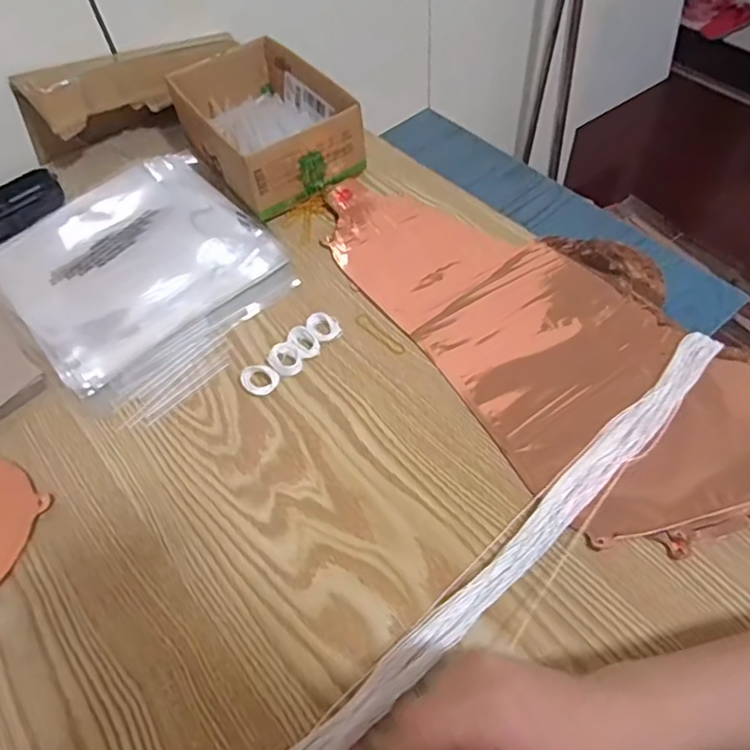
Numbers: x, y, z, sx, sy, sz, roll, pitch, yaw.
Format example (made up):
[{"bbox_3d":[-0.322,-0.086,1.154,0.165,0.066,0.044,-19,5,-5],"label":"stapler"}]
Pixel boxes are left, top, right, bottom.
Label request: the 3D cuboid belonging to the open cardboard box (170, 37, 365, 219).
[{"bbox_3d":[-0.110,-0.249,0.583,0.124,0.070,0.195,-30,58,-15],"label":"open cardboard box"}]

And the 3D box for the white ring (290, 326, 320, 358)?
[{"bbox_3d":[-0.056,-0.025,0.466,0.021,0.014,0.025,-18,56,-7],"label":"white ring"}]

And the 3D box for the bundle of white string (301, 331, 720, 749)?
[{"bbox_3d":[-0.038,0.205,0.312,0.771,0.017,0.044,-37,60,-19],"label":"bundle of white string"}]

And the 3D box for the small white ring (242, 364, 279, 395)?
[{"bbox_3d":[-0.089,0.003,0.451,0.028,0.008,0.023,13,57,13],"label":"small white ring"}]

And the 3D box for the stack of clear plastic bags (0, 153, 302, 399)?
[{"bbox_3d":[-0.215,-0.102,0.531,0.218,0.016,0.228,-35,59,-18],"label":"stack of clear plastic bags"}]

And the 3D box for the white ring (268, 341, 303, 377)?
[{"bbox_3d":[-0.071,-0.012,0.461,0.023,0.009,0.028,-28,57,-14],"label":"white ring"}]

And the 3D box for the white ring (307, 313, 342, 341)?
[{"bbox_3d":[-0.041,-0.039,0.477,0.024,0.008,0.026,-2,55,3],"label":"white ring"}]

